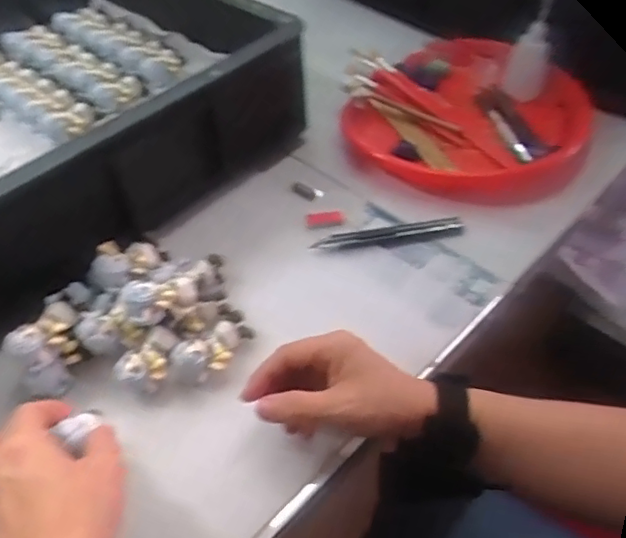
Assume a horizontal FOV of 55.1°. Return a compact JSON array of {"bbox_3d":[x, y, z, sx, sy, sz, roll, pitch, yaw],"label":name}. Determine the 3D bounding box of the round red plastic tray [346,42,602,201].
[{"bbox_3d":[0.165,-0.167,0.633,0.236,0.047,0.232,-1,48,1],"label":"round red plastic tray"}]

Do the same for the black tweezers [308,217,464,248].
[{"bbox_3d":[0.068,-0.032,0.543,0.135,0.009,0.015,-8,49,-5],"label":"black tweezers"}]

